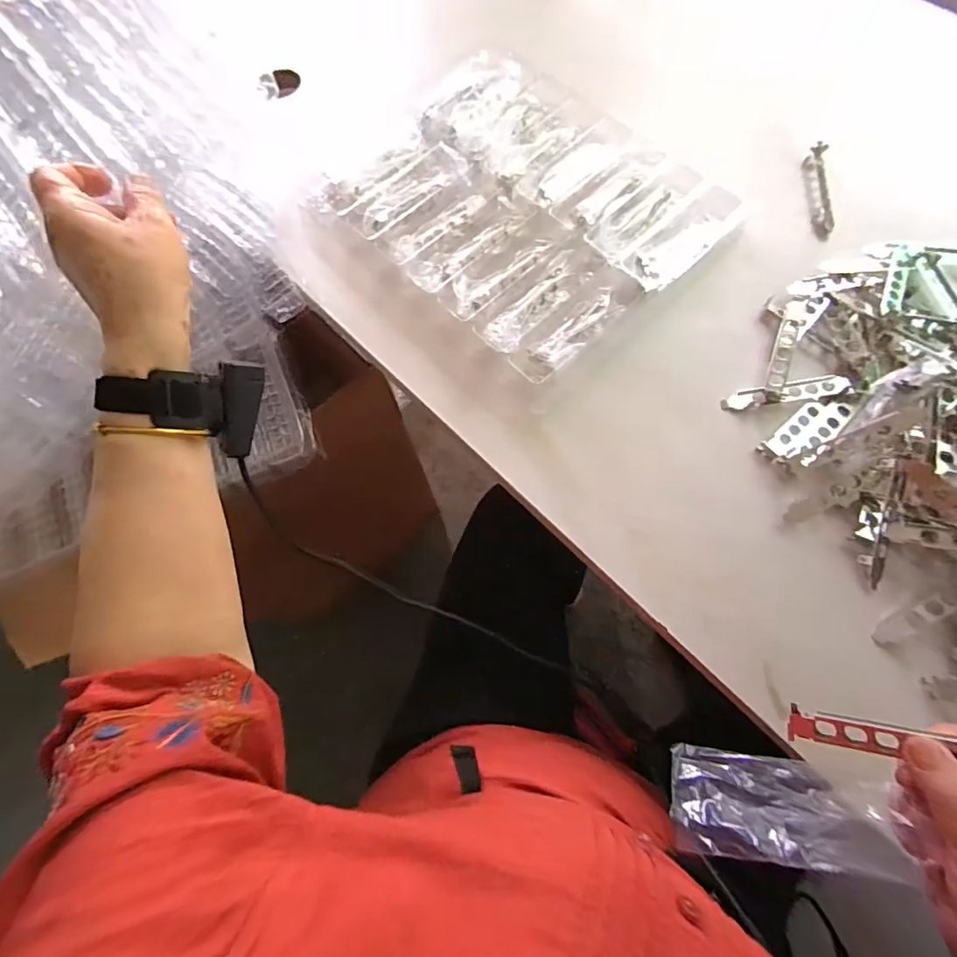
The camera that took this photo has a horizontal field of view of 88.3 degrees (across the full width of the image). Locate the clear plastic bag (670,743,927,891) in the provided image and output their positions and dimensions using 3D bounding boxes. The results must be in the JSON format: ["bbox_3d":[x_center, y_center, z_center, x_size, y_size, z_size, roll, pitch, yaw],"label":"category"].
[{"bbox_3d":[0.198,0.222,0.327,0.128,0.030,0.063,-7,69,27],"label":"clear plastic bag"}]

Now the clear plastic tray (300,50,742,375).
[{"bbox_3d":[0.041,-0.322,0.574,0.333,0.041,0.406,-43,74,-11],"label":"clear plastic tray"}]

